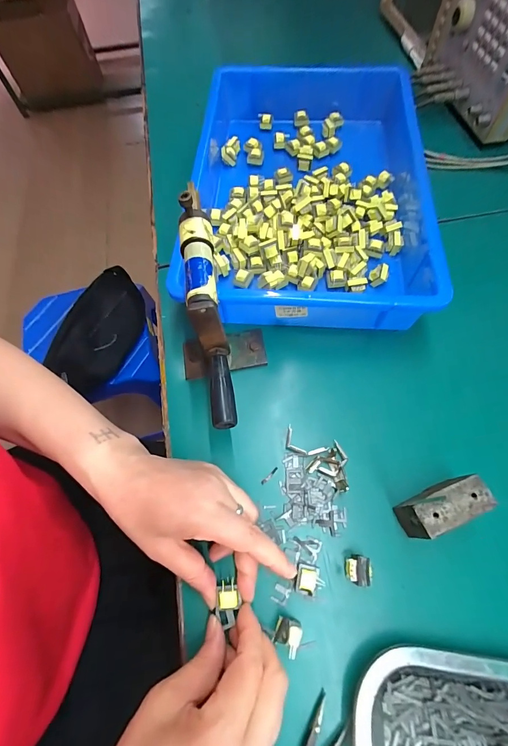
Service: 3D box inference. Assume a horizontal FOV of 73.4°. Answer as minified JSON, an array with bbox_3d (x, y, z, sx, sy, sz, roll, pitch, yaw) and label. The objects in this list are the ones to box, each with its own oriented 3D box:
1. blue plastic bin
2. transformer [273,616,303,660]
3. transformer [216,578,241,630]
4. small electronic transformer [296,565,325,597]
[{"bbox_3d":[0.065,-0.221,0.399,0.260,0.078,0.377,3,66,5],"label":"blue plastic bin"},{"bbox_3d":[0.023,0.185,0.241,0.019,0.019,0.019,24,69,13],"label":"transformer"},{"bbox_3d":[-0.019,0.168,0.247,0.016,0.009,0.029,-6,68,-1],"label":"transformer"},{"bbox_3d":[0.041,0.155,0.254,0.019,0.012,0.020,9,67,7],"label":"small electronic transformer"}]

